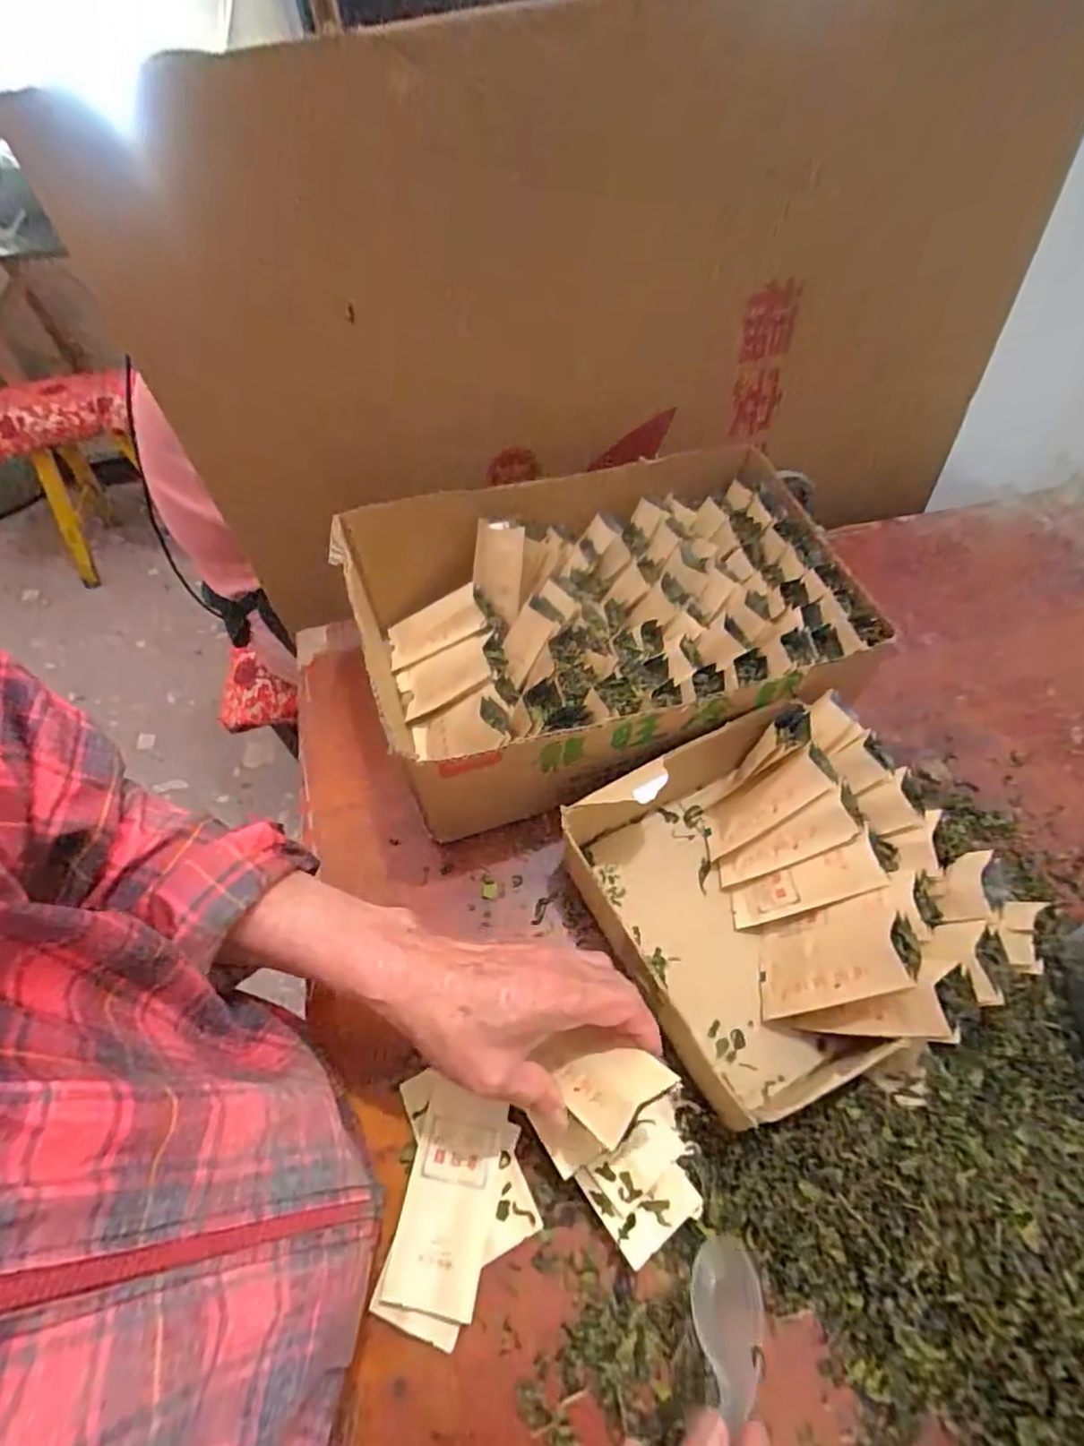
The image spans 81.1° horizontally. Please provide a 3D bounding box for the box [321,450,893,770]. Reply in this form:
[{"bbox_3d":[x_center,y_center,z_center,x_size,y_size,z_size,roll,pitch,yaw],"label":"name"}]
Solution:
[{"bbox_3d":[0.054,-0.084,0.552,0.389,0.135,0.257,-16,57,-6],"label":"box"}]

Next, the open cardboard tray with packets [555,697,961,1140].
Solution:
[{"bbox_3d":[0.156,0.113,0.436,0.223,0.099,0.230,-25,58,-12],"label":"open cardboard tray with packets"}]

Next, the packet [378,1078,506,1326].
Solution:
[{"bbox_3d":[-0.056,0.284,0.382,0.052,0.008,0.106,4,49,11],"label":"packet"}]

